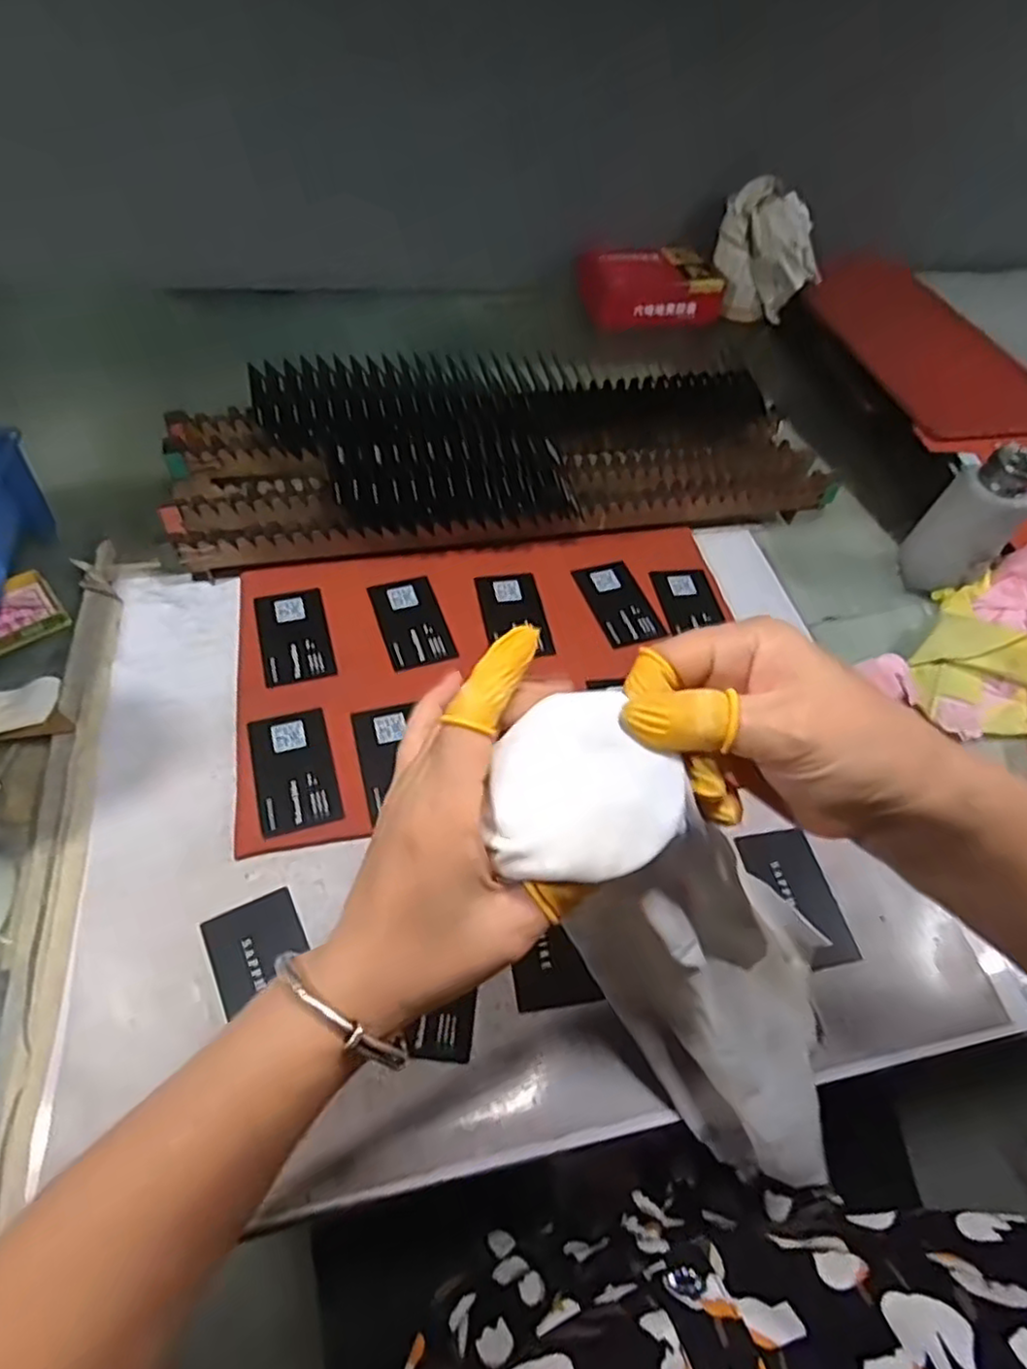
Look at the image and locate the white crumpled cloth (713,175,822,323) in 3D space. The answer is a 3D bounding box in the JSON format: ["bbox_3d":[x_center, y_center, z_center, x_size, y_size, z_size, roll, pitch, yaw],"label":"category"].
[{"bbox_3d":[0.318,-0.529,0.849,0.099,0.124,0.123,-8,56,-11],"label":"white crumpled cloth"}]

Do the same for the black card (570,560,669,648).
[{"bbox_3d":[0.087,-0.067,0.560,0.049,0.004,0.086,-14,58,-14],"label":"black card"}]

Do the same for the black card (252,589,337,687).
[{"bbox_3d":[-0.163,-0.037,0.508,0.049,0.004,0.083,-13,57,-14],"label":"black card"}]

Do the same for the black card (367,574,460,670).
[{"bbox_3d":[-0.078,-0.049,0.528,0.049,0.004,0.084,-15,58,-15],"label":"black card"}]

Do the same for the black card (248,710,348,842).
[{"bbox_3d":[-0.143,0.056,0.446,0.049,0.006,0.085,-14,58,-15],"label":"black card"}]

